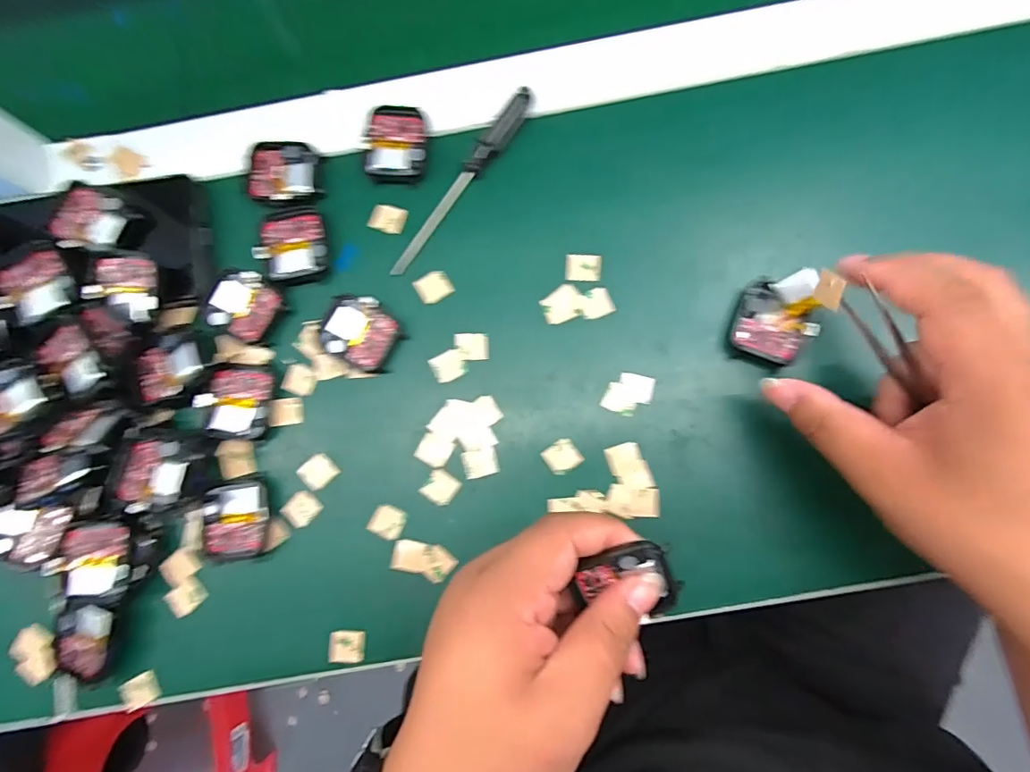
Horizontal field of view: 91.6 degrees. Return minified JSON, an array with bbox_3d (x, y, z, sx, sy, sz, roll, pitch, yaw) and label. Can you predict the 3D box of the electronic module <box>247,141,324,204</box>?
[{"bbox_3d":[-0.138,-0.127,0.298,0.041,0.005,0.039,2,85,2],"label":"electronic module"}]

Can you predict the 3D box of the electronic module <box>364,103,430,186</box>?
[{"bbox_3d":[-0.070,-0.145,0.299,0.035,0.005,0.044,5,85,3],"label":"electronic module"}]

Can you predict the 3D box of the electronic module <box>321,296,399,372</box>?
[{"bbox_3d":[-0.089,-0.032,0.287,0.041,0.011,0.037,29,87,4],"label":"electronic module"}]

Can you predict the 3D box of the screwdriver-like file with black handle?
[{"bbox_3d":[-0.031,-0.120,0.294,0.012,0.010,0.131,38,87,5],"label":"screwdriver-like file with black handle"}]

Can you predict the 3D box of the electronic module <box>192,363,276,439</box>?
[{"bbox_3d":[-0.158,0.009,0.285,0.037,0.012,0.041,3,85,3],"label":"electronic module"}]

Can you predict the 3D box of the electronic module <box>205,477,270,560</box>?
[{"bbox_3d":[-0.154,0.074,0.278,0.036,0.010,0.043,-5,85,2],"label":"electronic module"}]

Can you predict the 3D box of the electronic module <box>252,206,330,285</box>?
[{"bbox_3d":[-0.131,-0.083,0.294,0.037,0.008,0.045,-9,85,1],"label":"electronic module"}]

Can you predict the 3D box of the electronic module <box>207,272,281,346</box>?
[{"bbox_3d":[-0.159,-0.048,0.291,0.040,0.007,0.036,29,87,4],"label":"electronic module"}]

